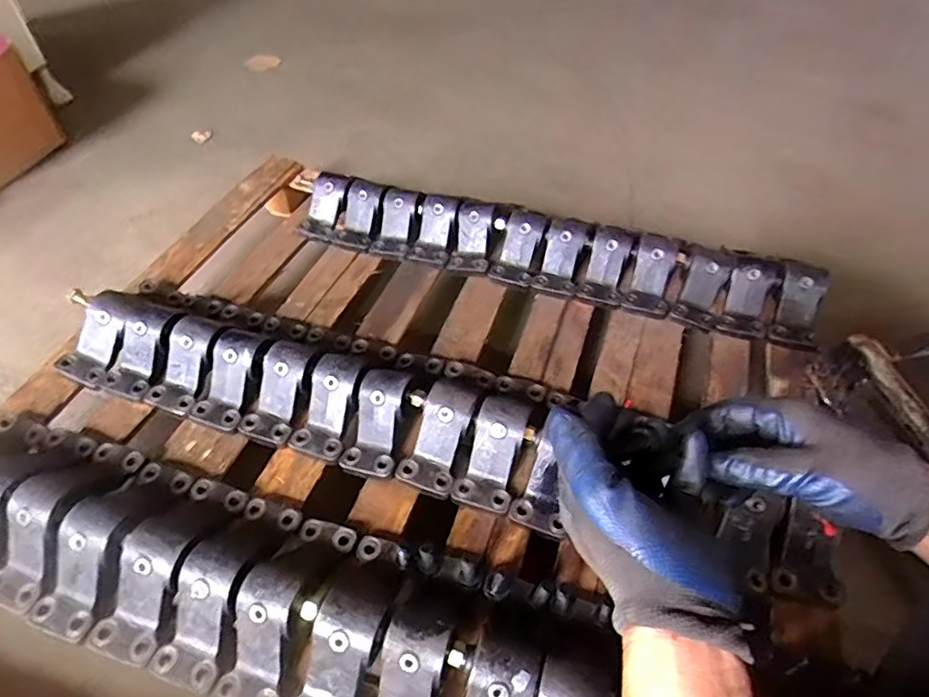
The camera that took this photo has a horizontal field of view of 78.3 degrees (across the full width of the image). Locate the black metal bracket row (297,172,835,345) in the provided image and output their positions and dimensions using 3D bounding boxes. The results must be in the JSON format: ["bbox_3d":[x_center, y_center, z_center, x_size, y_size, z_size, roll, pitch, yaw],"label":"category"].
[{"bbox_3d":[0.162,-0.205,1.105,0.980,0.083,0.202,14,51,10],"label":"black metal bracket row"}]

